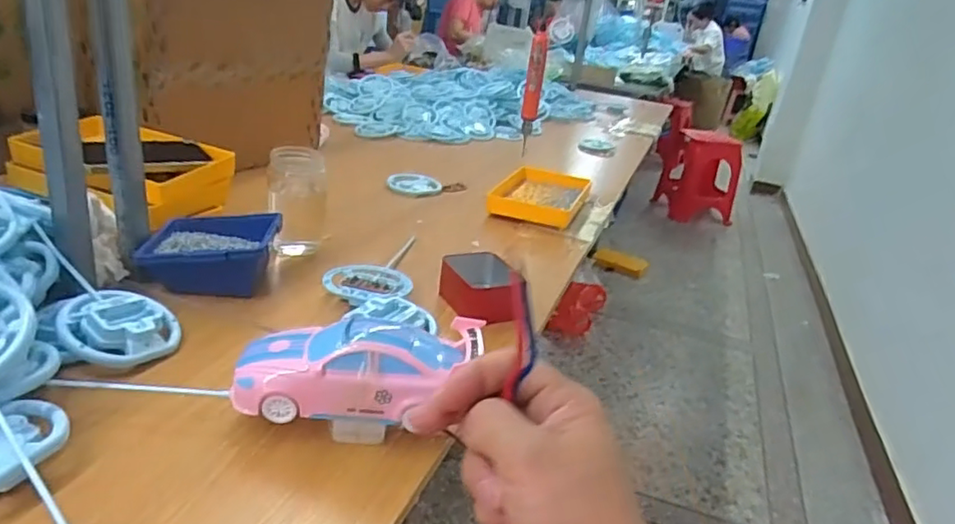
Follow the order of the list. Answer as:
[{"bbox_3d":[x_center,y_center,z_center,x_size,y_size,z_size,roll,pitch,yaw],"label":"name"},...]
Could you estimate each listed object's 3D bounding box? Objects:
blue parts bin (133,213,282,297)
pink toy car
[{"bbox_3d":[-0.326,-0.008,0.768,0.145,0.073,0.113,5,24,-7],"label":"blue parts bin"},{"bbox_3d":[-0.098,0.085,0.518,0.202,0.058,0.073,-7,24,2],"label":"pink toy car"}]

